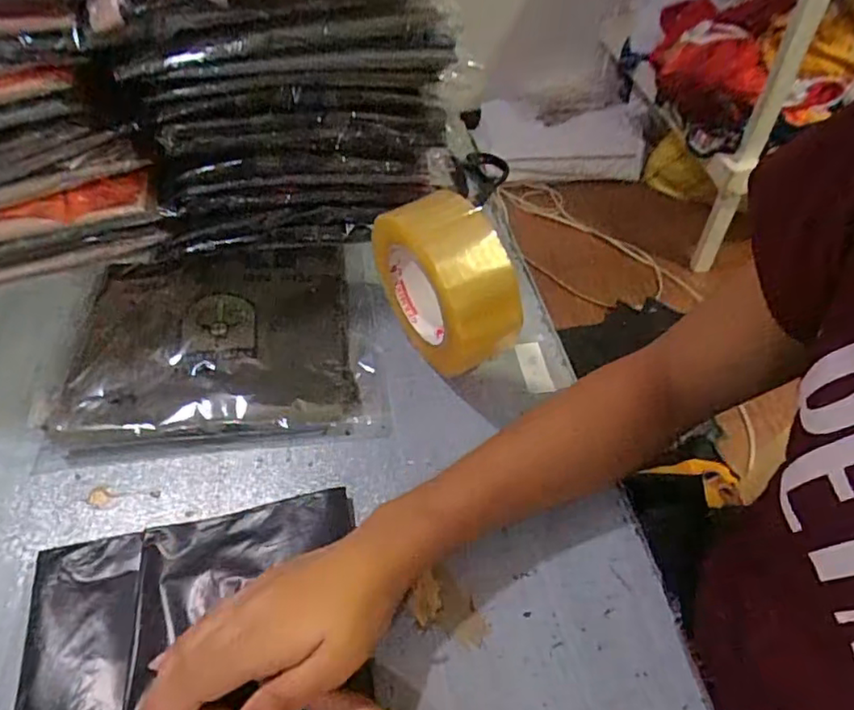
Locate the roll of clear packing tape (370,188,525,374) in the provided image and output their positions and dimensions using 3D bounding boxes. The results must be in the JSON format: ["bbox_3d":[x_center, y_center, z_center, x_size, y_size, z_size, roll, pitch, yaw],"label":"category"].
[{"bbox_3d":[0.014,-0.045,0.455,0.058,0.125,0.118,-31,57,-22],"label":"roll of clear packing tape"}]

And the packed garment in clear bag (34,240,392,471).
[{"bbox_3d":[-0.157,-0.019,0.505,0.242,0.023,0.212,-6,51,-4],"label":"packed garment in clear bag"}]

